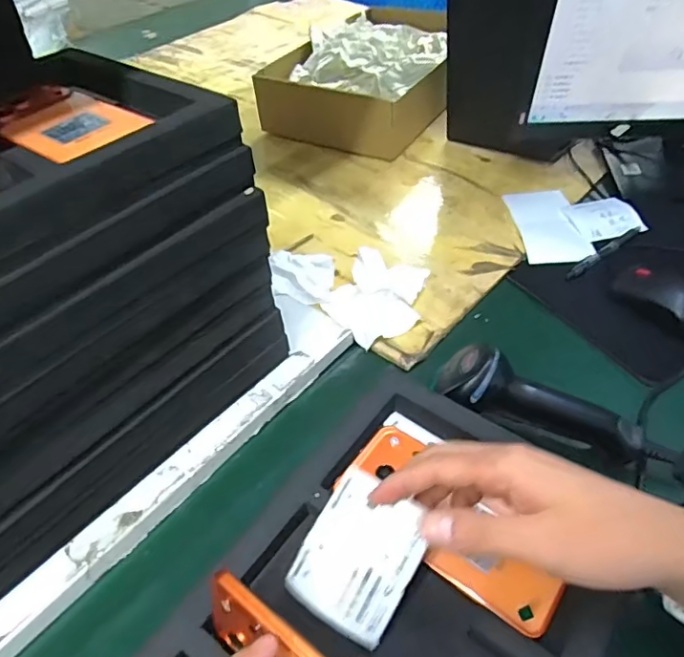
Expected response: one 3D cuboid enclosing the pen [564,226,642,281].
[{"bbox_3d":[0.309,-0.093,0.629,0.136,0.012,0.013,-31,52,-26],"label":"pen"}]

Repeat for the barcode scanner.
[{"bbox_3d":[0.159,0.072,0.447,0.162,0.068,0.053,22,52,23],"label":"barcode scanner"}]

